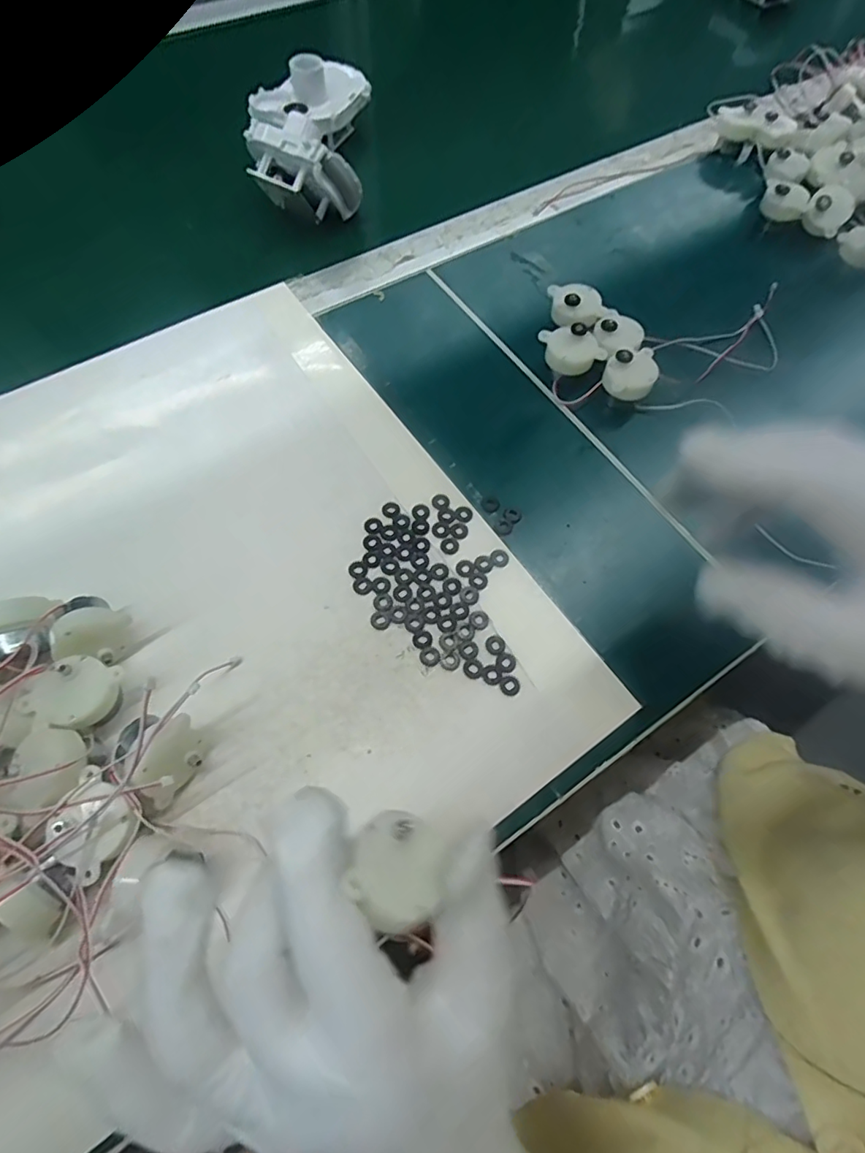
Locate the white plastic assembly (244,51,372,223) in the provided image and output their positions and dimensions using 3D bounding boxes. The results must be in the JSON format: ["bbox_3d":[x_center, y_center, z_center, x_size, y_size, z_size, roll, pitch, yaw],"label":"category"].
[{"bbox_3d":[-0.095,-0.351,0.436,0.090,0.061,0.155,-6,65,-4],"label":"white plastic assembly"}]

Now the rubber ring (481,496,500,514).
[{"bbox_3d":[0.035,-0.044,0.326,0.011,0.004,0.012,1,64,-1],"label":"rubber ring"}]

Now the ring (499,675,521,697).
[{"bbox_3d":[0.040,0.056,0.279,0.011,0.004,0.010,1,64,-1],"label":"ring"}]

